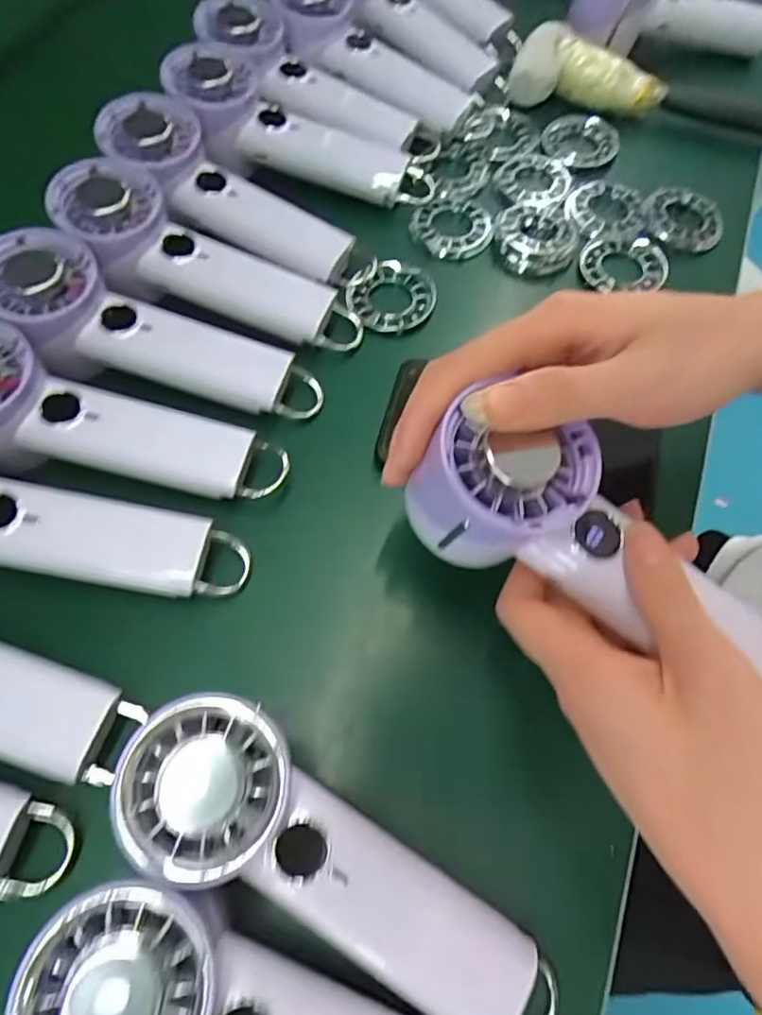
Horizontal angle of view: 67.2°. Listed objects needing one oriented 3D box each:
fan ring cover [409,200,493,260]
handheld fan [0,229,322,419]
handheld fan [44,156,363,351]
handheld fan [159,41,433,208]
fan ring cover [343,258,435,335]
[{"bbox_3d":[0.052,-0.200,0.409,0.056,0.007,0.051,-32,69,-13],"label":"fan ring cover"},{"bbox_3d":[-0.130,-0.097,0.330,0.190,0.030,0.066,20,66,-12],"label":"handheld fan"},{"bbox_3d":[-0.104,-0.150,0.355,0.189,0.032,0.063,24,67,-10],"label":"handheld fan"},{"bbox_3d":[-0.056,-0.260,0.407,0.193,0.037,0.072,17,66,-14],"label":"handheld fan"},{"bbox_3d":[0.008,-0.141,0.379,0.050,0.016,0.058,35,71,15],"label":"fan ring cover"}]

